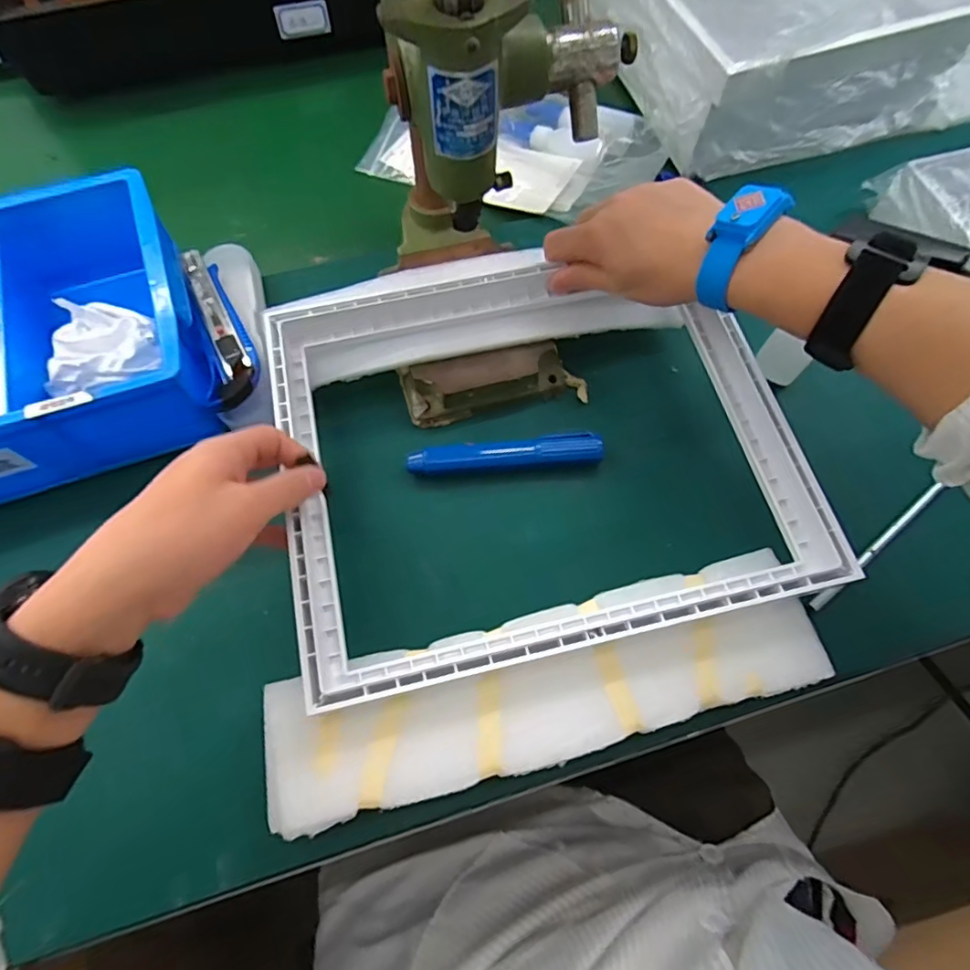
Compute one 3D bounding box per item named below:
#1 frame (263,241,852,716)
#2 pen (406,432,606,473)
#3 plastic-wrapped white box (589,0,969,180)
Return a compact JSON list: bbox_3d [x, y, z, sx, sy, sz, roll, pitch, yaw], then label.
[{"bbox_3d":[0.027,-0.043,0.387,0.321,0.041,0.304,-12,67,-5],"label":"frame"},{"bbox_3d":[0.016,-0.023,0.422,0.142,0.017,0.020,-6,67,-2],"label":"pen"},{"bbox_3d":[0.247,-0.447,0.533,0.257,0.111,0.309,-20,68,-8],"label":"plastic-wrapped white box"}]

